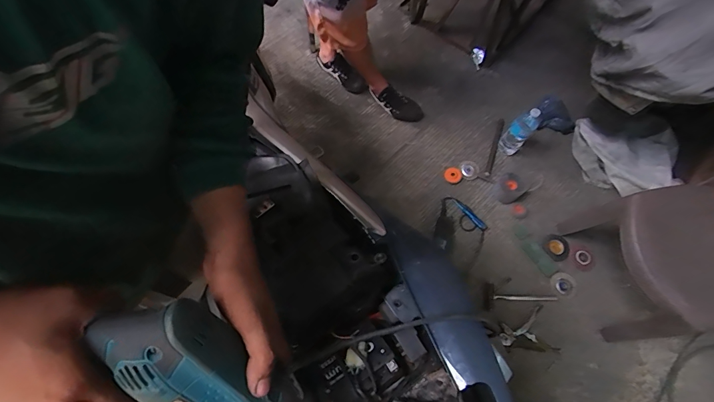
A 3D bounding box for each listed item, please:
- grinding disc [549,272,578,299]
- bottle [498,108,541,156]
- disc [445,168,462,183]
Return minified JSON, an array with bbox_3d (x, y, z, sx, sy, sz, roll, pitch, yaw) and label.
[{"bbox_3d":[0.746,0.304,1.366,0.096,0.011,0.089,0,67,-1],"label":"grinding disc"},{"bbox_3d":[0.622,-0.263,1.461,0.085,0.244,0.070,40,72,15],"label":"bottle"},{"bbox_3d":[0.381,-0.101,1.501,0.067,0.017,0.059,13,67,5],"label":"disc"}]

